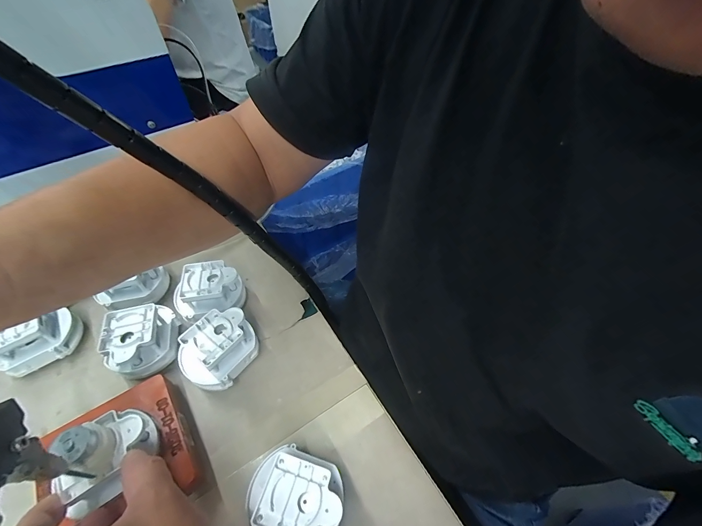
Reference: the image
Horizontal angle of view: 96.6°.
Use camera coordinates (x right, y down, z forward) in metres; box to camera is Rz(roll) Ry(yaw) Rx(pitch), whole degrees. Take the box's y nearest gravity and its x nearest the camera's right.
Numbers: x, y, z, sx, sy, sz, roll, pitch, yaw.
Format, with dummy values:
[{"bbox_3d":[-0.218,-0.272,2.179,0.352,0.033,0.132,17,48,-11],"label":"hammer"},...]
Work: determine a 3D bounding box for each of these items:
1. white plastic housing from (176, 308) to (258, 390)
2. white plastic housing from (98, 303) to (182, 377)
[{"bbox_3d":[-0.126,0.084,0.304,0.052,0.051,0.069,30,57,21],"label":"white plastic housing"},{"bbox_3d":[-0.202,0.076,0.308,0.061,0.051,0.055,-30,58,-22],"label":"white plastic housing"}]

